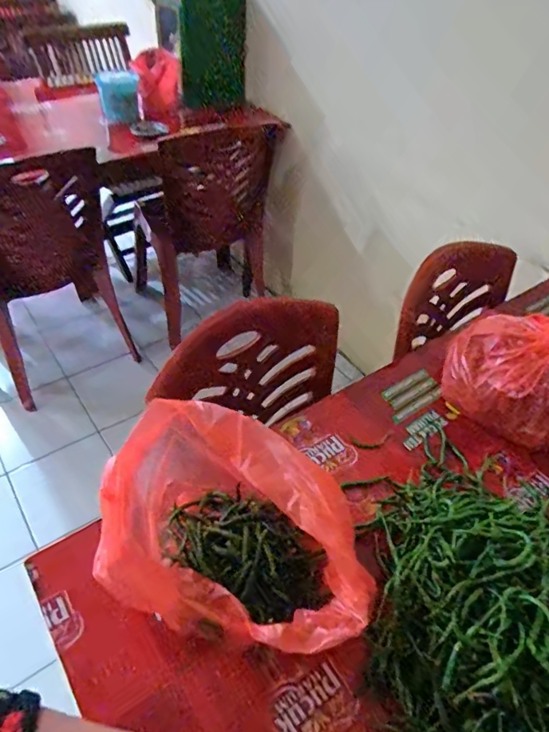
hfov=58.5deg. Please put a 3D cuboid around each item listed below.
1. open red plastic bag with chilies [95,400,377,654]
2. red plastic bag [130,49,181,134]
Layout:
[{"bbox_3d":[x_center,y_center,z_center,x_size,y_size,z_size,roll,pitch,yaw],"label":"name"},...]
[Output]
[{"bbox_3d":[-0.033,0.196,0.567,0.293,0.179,0.211,13,45,10],"label":"open red plastic bag with chilies"},{"bbox_3d":[-0.384,-0.902,1.623,0.150,0.233,0.197,-3,44,-7],"label":"red plastic bag"}]

